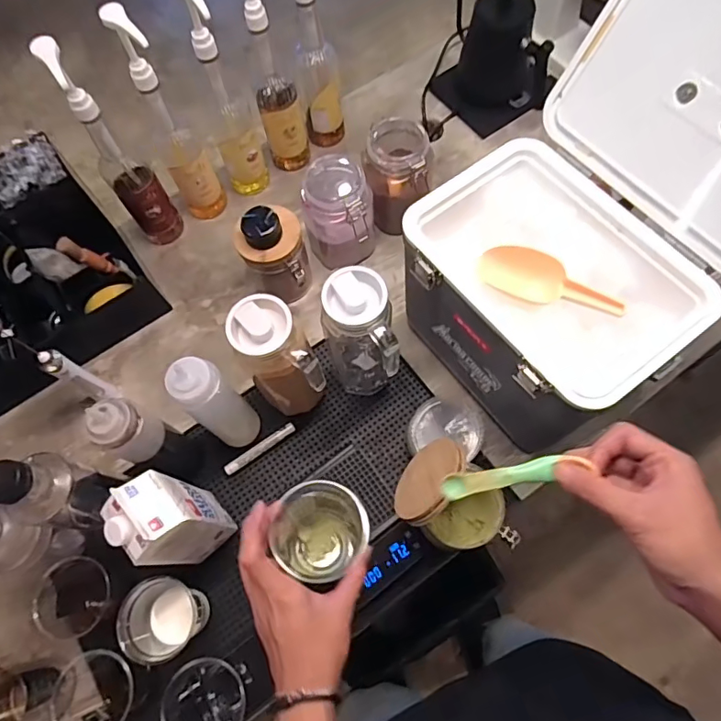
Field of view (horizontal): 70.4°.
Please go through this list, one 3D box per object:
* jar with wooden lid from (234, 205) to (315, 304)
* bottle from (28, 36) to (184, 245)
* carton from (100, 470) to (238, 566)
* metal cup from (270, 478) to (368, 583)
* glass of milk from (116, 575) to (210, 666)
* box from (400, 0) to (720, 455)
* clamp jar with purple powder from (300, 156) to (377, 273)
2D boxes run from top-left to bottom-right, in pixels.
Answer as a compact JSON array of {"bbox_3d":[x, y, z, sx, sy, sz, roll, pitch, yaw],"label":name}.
[{"bbox_3d":[-0.132,-0.163,0.791,0.097,0.166,0.093,-1,64,3],"label":"jar with wooden lid"},{"bbox_3d":[-0.355,-0.298,0.762,0.069,0.365,0.085,-32,67,-12],"label":"bottle"},{"bbox_3d":[-0.219,0.197,0.613,0.083,0.201,0.082,-41,69,-15],"label":"carton"},{"bbox_3d":[-0.043,0.183,0.522,0.084,0.111,0.090,2,61,-4],"label":"metal cup"},{"bbox_3d":[-0.242,0.324,0.649,0.083,0.106,0.092,-21,65,-7],"label":"glass of milk"},{"bbox_3d":[0.266,-0.143,0.610,0.338,0.433,0.312,-33,67,-12],"label":"box"},{"bbox_3d":[-0.031,-0.230,0.827,0.105,0.189,0.101,-1,64,3],"label":"clamp jar with purple powder"}]

